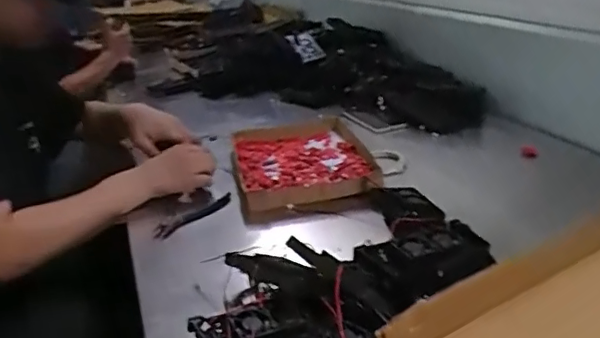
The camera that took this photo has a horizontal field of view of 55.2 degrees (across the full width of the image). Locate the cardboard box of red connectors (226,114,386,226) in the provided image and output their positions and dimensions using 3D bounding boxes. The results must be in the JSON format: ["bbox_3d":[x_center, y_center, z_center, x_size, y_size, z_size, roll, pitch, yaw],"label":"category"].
[{"bbox_3d":[0.002,-0.012,1.028,0.239,0.044,0.356,-7,22,-8],"label":"cardboard box of red connectors"}]

